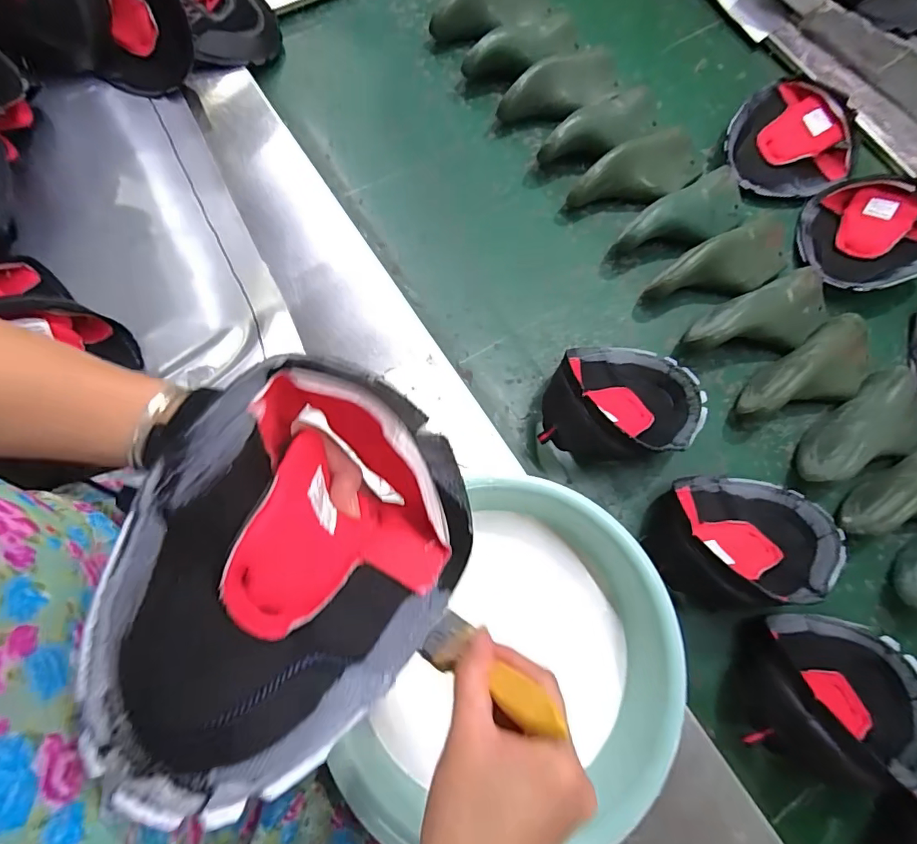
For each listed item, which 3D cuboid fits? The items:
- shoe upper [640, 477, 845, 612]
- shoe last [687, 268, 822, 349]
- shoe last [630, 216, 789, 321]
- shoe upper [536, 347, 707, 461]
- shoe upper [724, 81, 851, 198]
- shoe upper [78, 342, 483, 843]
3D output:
[{"bbox_3d":[0.329,0.129,0.549,0.219,0.086,0.148,-4,74,-6],"label":"shoe upper"},{"bbox_3d":[0.400,-0.137,0.645,0.212,0.056,0.093,-20,77,-10],"label":"shoe last"},{"bbox_3d":[0.356,-0.207,0.660,0.222,0.067,0.088,-27,77,-12],"label":"shoe last"},{"bbox_3d":[0.201,-0.031,0.587,0.207,0.096,0.163,10,73,-2],"label":"shoe upper"},{"bbox_3d":[0.498,-0.420,0.731,0.181,0.047,0.189,26,74,7],"label":"shoe upper"},{"bbox_3d":[-0.085,0.078,0.262,0.180,0.085,0.202,37,61,-35],"label":"shoe upper"}]

